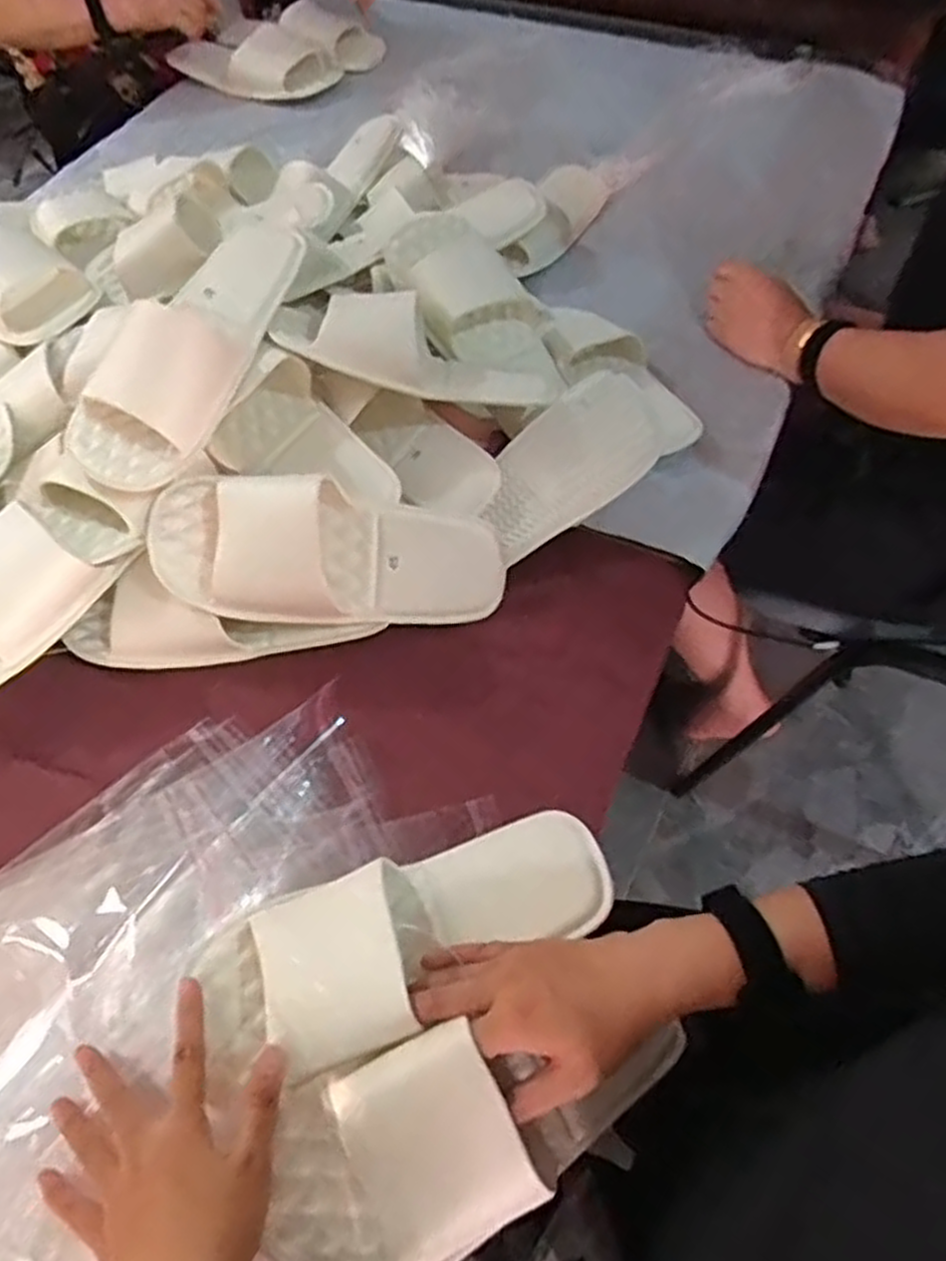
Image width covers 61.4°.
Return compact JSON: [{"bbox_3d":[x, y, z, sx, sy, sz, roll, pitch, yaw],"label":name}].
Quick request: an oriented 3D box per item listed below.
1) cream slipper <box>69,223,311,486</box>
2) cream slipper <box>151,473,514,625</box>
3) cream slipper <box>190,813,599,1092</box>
[{"bbox_3d":[-0.222,-0.233,0.621,0.100,0.073,0.250,24,64,13],"label":"cream slipper"},{"bbox_3d":[-0.109,-0.059,0.613,0.279,0.065,0.105,6,87,-10],"label":"cream slipper"},{"bbox_3d":[-0.042,0.182,0.479,0.256,0.054,0.100,-19,63,-19],"label":"cream slipper"}]

